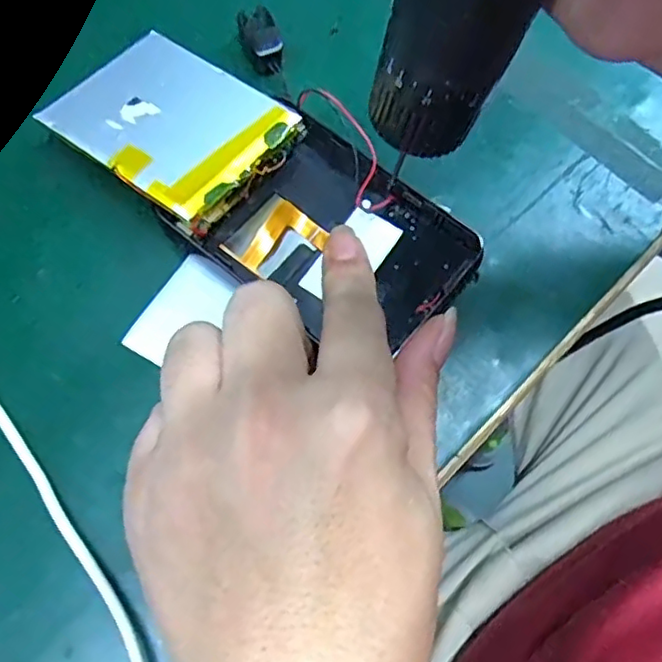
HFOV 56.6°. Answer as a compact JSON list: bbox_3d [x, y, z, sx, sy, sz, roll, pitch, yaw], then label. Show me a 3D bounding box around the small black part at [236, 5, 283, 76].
[{"bbox_3d":[-0.030,-0.122,0.259,0.016,0.010,0.031,-19,73,-8],"label":"small black part"}]

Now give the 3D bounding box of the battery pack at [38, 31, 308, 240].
[{"bbox_3d":[-0.058,-0.078,0.230,0.082,0.004,0.061,35,68,15],"label":"battery pack"}]

